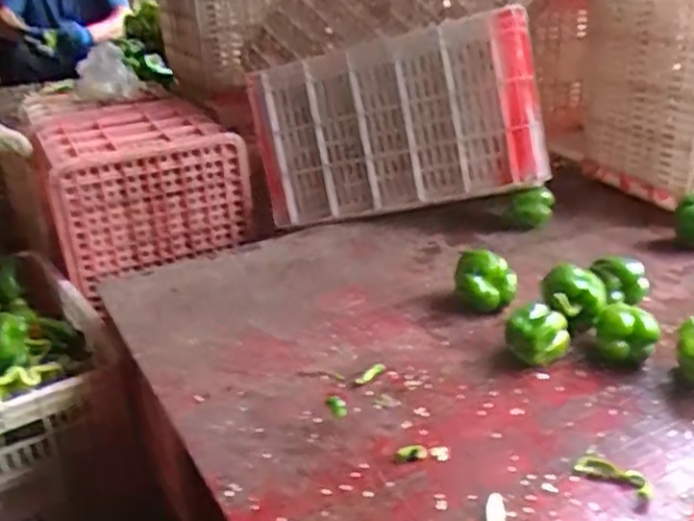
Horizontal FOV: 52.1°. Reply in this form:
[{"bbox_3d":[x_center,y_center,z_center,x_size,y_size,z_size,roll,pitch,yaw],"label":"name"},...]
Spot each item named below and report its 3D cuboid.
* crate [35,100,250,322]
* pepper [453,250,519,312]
[{"bbox_3d":[-0.461,-0.173,1.580,0.373,0.254,0.488,-14,27,-21],"label":"crate"},{"bbox_3d":[0.196,0.028,1.001,0.088,0.069,0.074,0,26,7],"label":"pepper"}]

